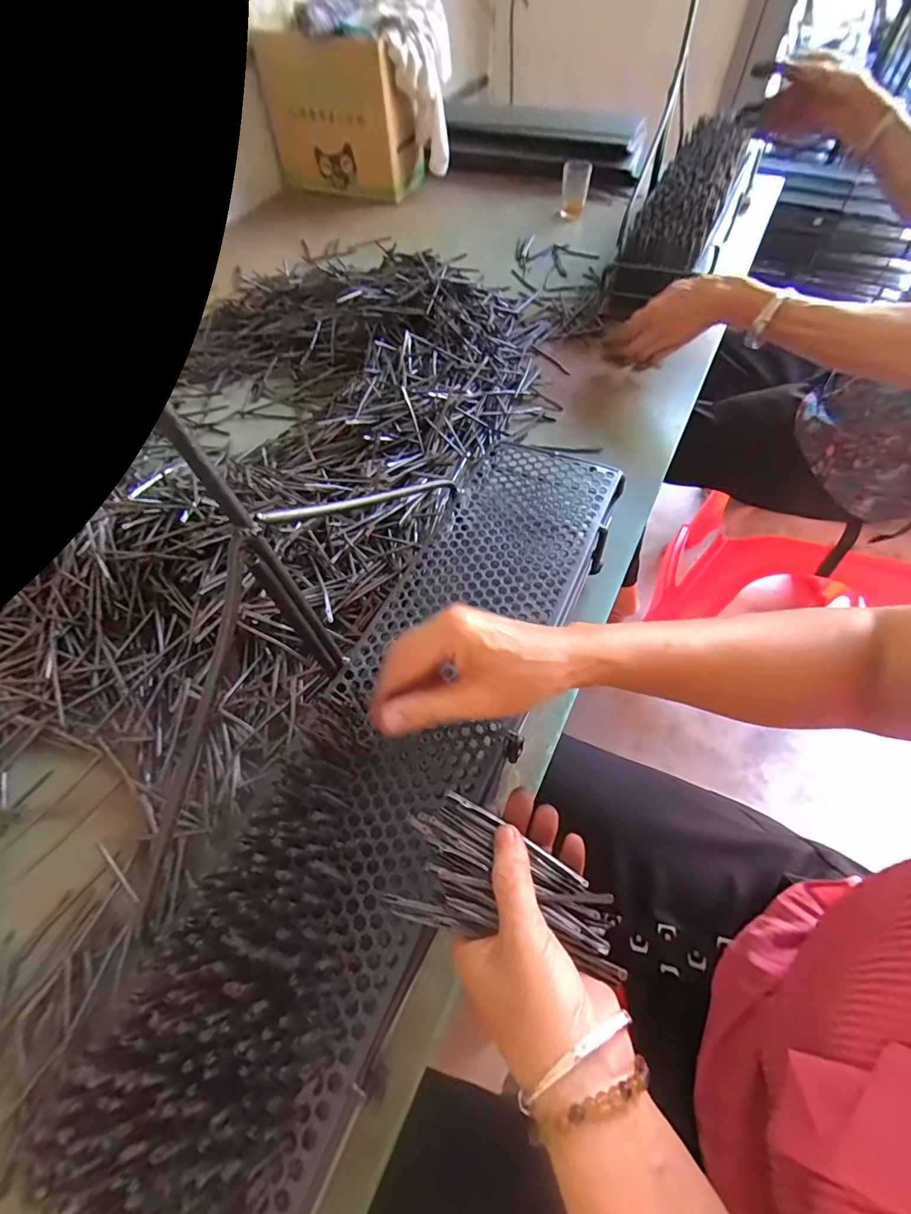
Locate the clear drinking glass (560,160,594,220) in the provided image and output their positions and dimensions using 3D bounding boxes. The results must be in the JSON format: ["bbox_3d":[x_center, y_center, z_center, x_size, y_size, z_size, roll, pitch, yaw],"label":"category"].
[{"bbox_3d":[0.240,-0.834,0.939,0.056,0.086,0.056,6,59,8],"label":"clear drinking glass"}]

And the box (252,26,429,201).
[{"bbox_3d":[-0.244,-1.066,1.014,0.314,0.242,0.147,24,63,17],"label":"box"}]

